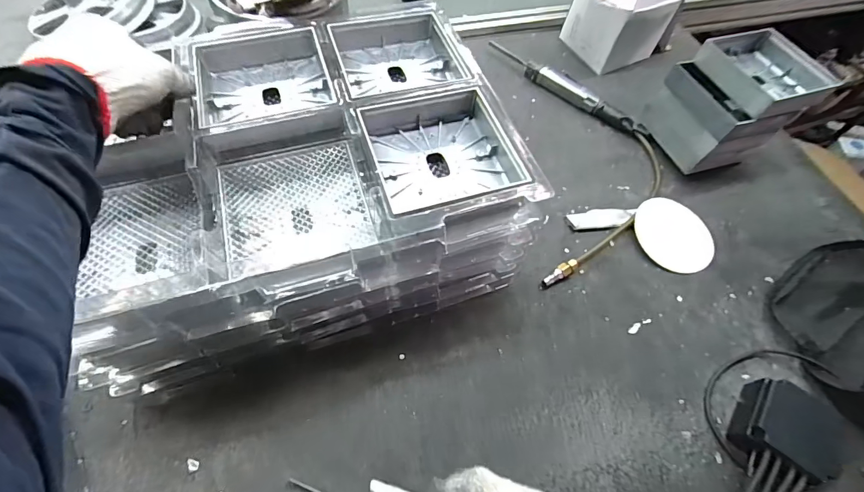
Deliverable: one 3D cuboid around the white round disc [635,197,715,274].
[{"bbox_3d":[0.348,-0.018,0.563,0.106,0.012,0.117,-16,63,-12],"label":"white round disc"}]

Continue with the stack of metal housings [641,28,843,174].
[{"bbox_3d":[0.464,-0.224,0.614,0.195,0.138,0.155,-20,64,-14],"label":"stack of metal housings"}]

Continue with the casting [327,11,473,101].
[{"bbox_3d":[-0.041,-0.225,0.466,0.149,0.037,0.155,-11,62,-10],"label":"casting"}]

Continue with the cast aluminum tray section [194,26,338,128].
[{"bbox_3d":[-0.186,-0.187,0.441,0.140,0.036,0.149,-15,63,-12],"label":"cast aluminum tray section"}]

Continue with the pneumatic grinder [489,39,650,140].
[{"bbox_3d":[0.237,-0.286,0.700,0.324,0.026,0.037,38,65,16],"label":"pneumatic grinder"}]

